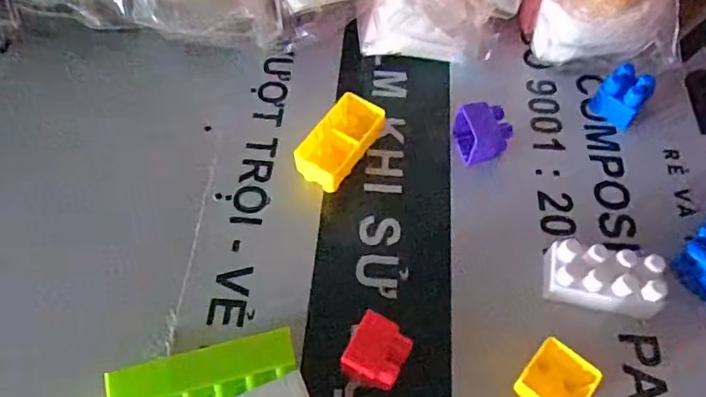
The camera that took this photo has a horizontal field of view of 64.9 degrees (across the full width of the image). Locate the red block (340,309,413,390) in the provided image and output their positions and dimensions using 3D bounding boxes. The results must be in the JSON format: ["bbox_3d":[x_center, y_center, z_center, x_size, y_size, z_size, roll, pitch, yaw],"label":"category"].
[{"bbox_3d":[0.008,0.054,0.190,0.018,0.020,0.022,25,63,14],"label":"red block"}]

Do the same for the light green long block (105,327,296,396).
[{"bbox_3d":[-0.047,0.062,0.184,0.057,0.021,0.020,-12,60,-8],"label":"light green long block"}]

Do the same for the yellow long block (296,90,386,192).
[{"bbox_3d":[-0.005,-0.023,0.238,0.022,0.018,0.040,32,64,17],"label":"yellow long block"}]

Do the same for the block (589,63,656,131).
[{"bbox_3d":[0.121,-0.046,0.251,0.019,0.019,0.018,35,65,18],"label":"block"}]

